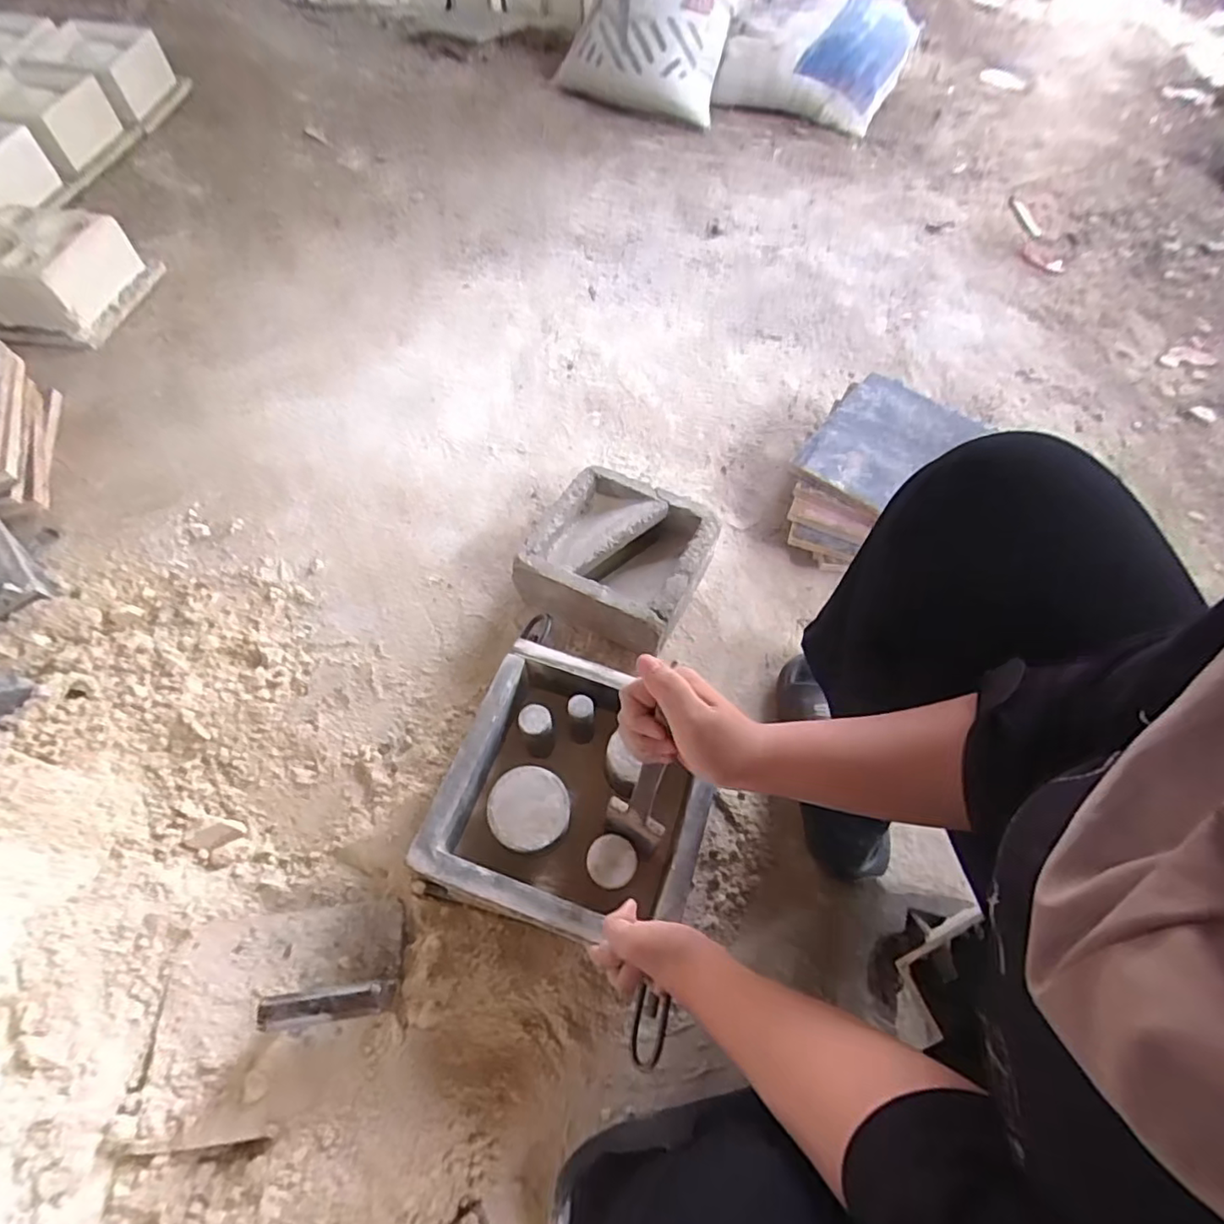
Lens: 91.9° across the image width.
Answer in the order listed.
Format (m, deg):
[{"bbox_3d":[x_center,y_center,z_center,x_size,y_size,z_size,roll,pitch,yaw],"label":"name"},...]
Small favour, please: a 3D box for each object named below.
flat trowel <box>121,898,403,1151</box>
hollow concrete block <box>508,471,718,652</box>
[{"bbox_3d":[-0.296,0.351,0.515,0.202,0.064,0.161,-6,63,-7],"label":"flat trowel"},{"bbox_3d":[0.008,-0.065,0.771,0.198,0.102,0.191,26,64,9],"label":"hollow concrete block"}]

